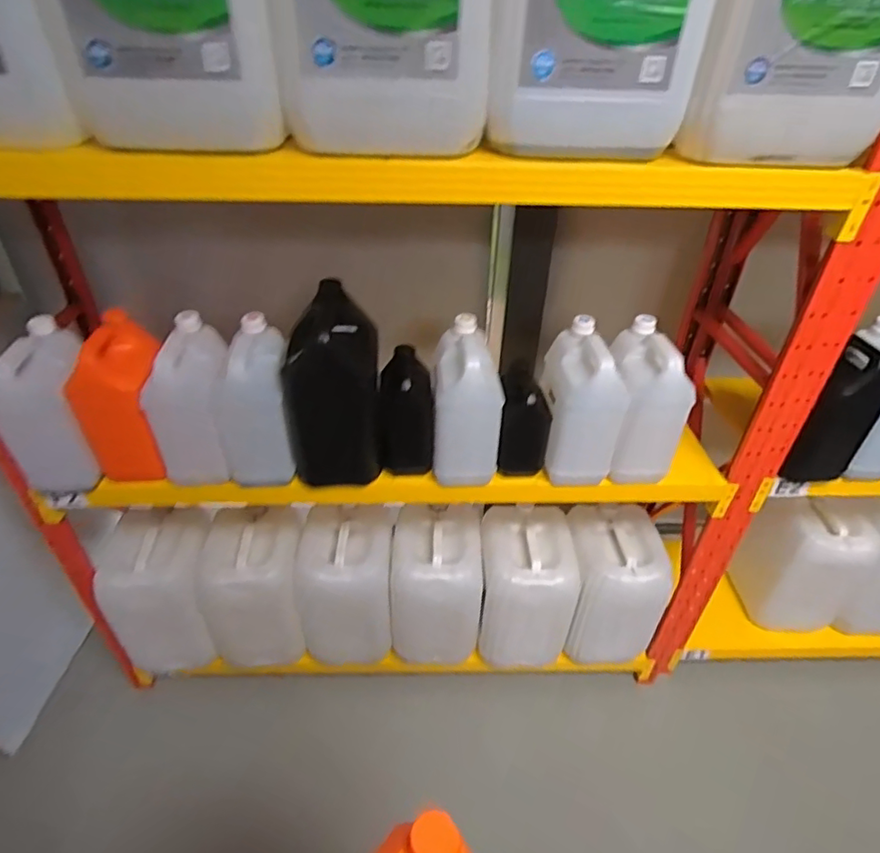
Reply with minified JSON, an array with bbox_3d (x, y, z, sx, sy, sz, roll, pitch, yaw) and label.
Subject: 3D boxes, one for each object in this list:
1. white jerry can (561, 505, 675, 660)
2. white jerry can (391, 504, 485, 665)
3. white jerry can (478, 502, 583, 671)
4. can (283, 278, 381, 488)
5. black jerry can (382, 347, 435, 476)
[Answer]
[{"bbox_3d":[0.458,0.428,1.471,0.254,0.354,0.248,3,37,2],"label":"white jerry can"},{"bbox_3d":[-0.010,0.419,1.448,0.225,0.371,0.230,0,37,-2],"label":"white jerry can"},{"bbox_3d":[0.218,0.430,1.446,0.231,0.371,0.246,3,37,1],"label":"white jerry can"},{"bbox_3d":[-0.199,-0.065,1.041,0.157,0.358,0.159,-1,37,-4],"label":"can"},{"bbox_3d":[-0.065,-0.027,1.096,0.101,0.220,0.112,-1,37,-4],"label":"black jerry can"}]

